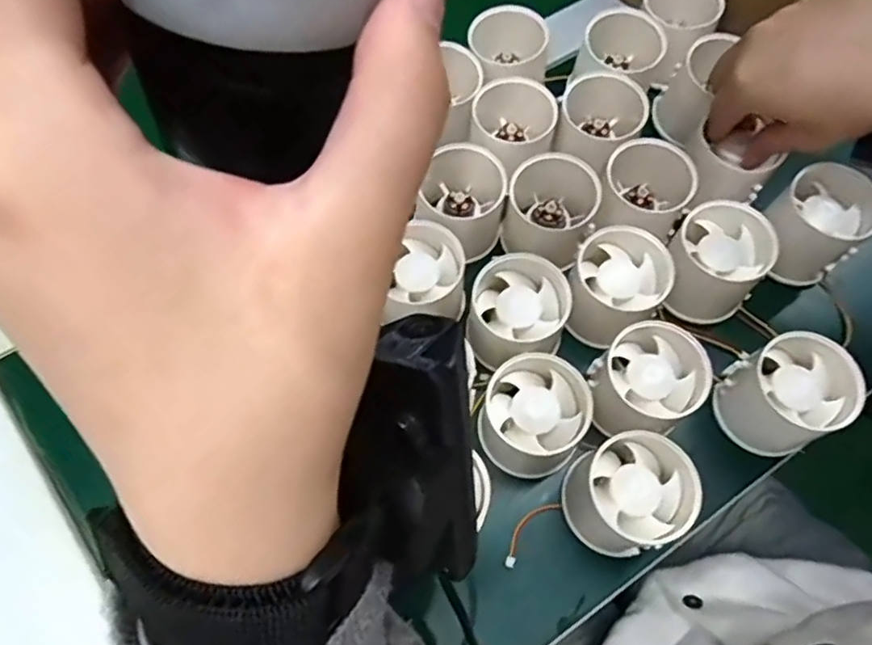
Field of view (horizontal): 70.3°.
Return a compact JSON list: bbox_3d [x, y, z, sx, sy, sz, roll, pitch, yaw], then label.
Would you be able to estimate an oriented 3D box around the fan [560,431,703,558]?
[{"bbox_3d":[0.095,0.086,0.308,0.053,0.049,0.051,0,66,0],"label":"fan"}]

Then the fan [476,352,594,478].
[{"bbox_3d":[0.051,0.048,0.326,0.051,0.049,0.052,0,66,0],"label":"fan"}]

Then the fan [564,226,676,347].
[{"bbox_3d":[0.100,-0.020,0.353,0.054,0.044,0.058,0,66,0],"label":"fan"}]

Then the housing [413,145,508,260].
[{"bbox_3d":[0.016,-0.077,0.377,0.050,0.049,0.054,0,66,0],"label":"housing"}]

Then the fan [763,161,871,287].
[{"bbox_3d":[0.222,-0.058,0.367,0.054,0.048,0.056,35,71,14],"label":"fan"}]

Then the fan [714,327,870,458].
[{"bbox_3d":[0.185,0.038,0.329,0.054,0.048,0.054,-29,69,-12],"label":"fan"}]

